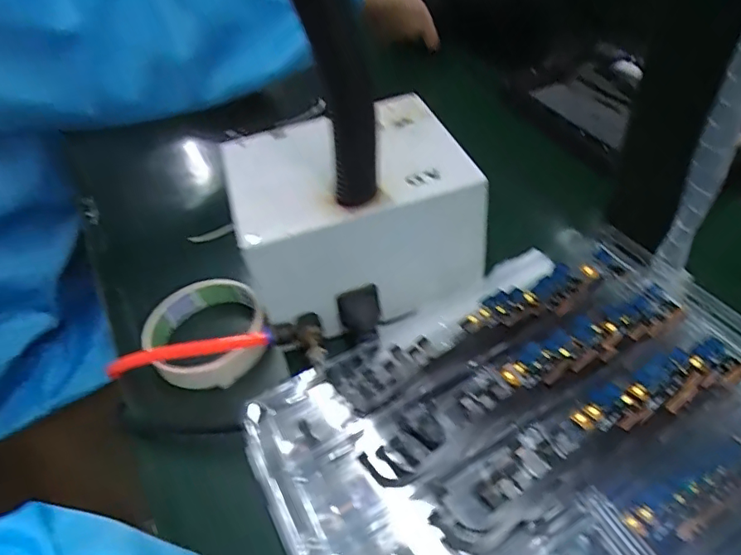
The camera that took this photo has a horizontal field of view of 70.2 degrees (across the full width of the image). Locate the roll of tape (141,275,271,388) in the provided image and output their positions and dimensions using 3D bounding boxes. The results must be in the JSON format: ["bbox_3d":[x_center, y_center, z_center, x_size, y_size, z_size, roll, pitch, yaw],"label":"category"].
[{"bbox_3d":[-0.123,0.041,0.386,0.084,0.027,0.085,-2,46,2],"label":"roll of tape"}]

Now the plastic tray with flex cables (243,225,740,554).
[{"bbox_3d":[0.097,0.091,0.261,0.271,0.023,0.229,-24,49,-18],"label":"plastic tray with flex cables"}]

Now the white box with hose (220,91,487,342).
[{"bbox_3d":[-0.017,-0.045,0.374,0.153,0.104,0.133,-18,48,-13],"label":"white box with hose"}]

